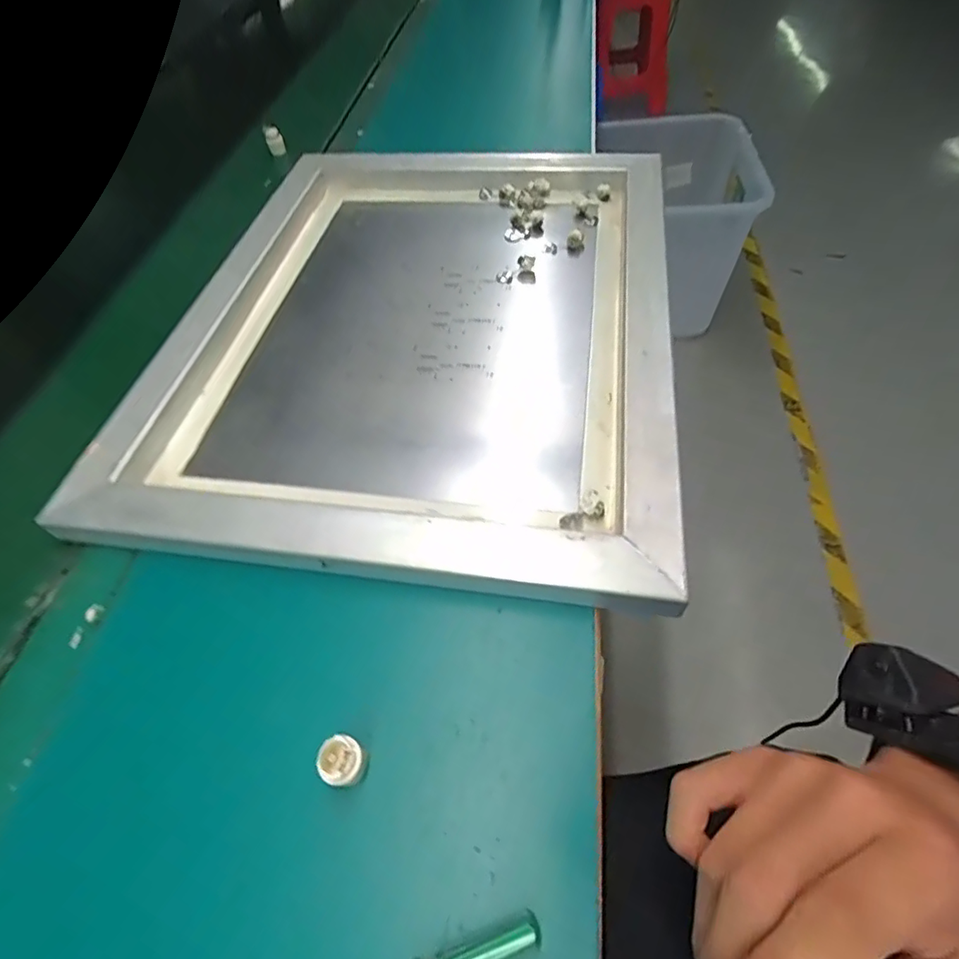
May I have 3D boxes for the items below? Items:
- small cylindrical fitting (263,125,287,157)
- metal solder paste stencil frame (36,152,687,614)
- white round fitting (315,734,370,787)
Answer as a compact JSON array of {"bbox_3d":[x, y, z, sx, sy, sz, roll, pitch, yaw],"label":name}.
[{"bbox_3d":[-0.275,-0.455,0.713,0.022,0.037,0.018,-17,54,-6],"label":"small cylindrical fitting"},{"bbox_3d":[-0.051,-0.155,0.471,0.412,0.037,0.509,5,54,10],"label":"metal solder paste stencil frame"},{"bbox_3d":[-0.067,0.140,0.263,0.024,0.011,0.021,21,59,20],"label":"white round fitting"}]

